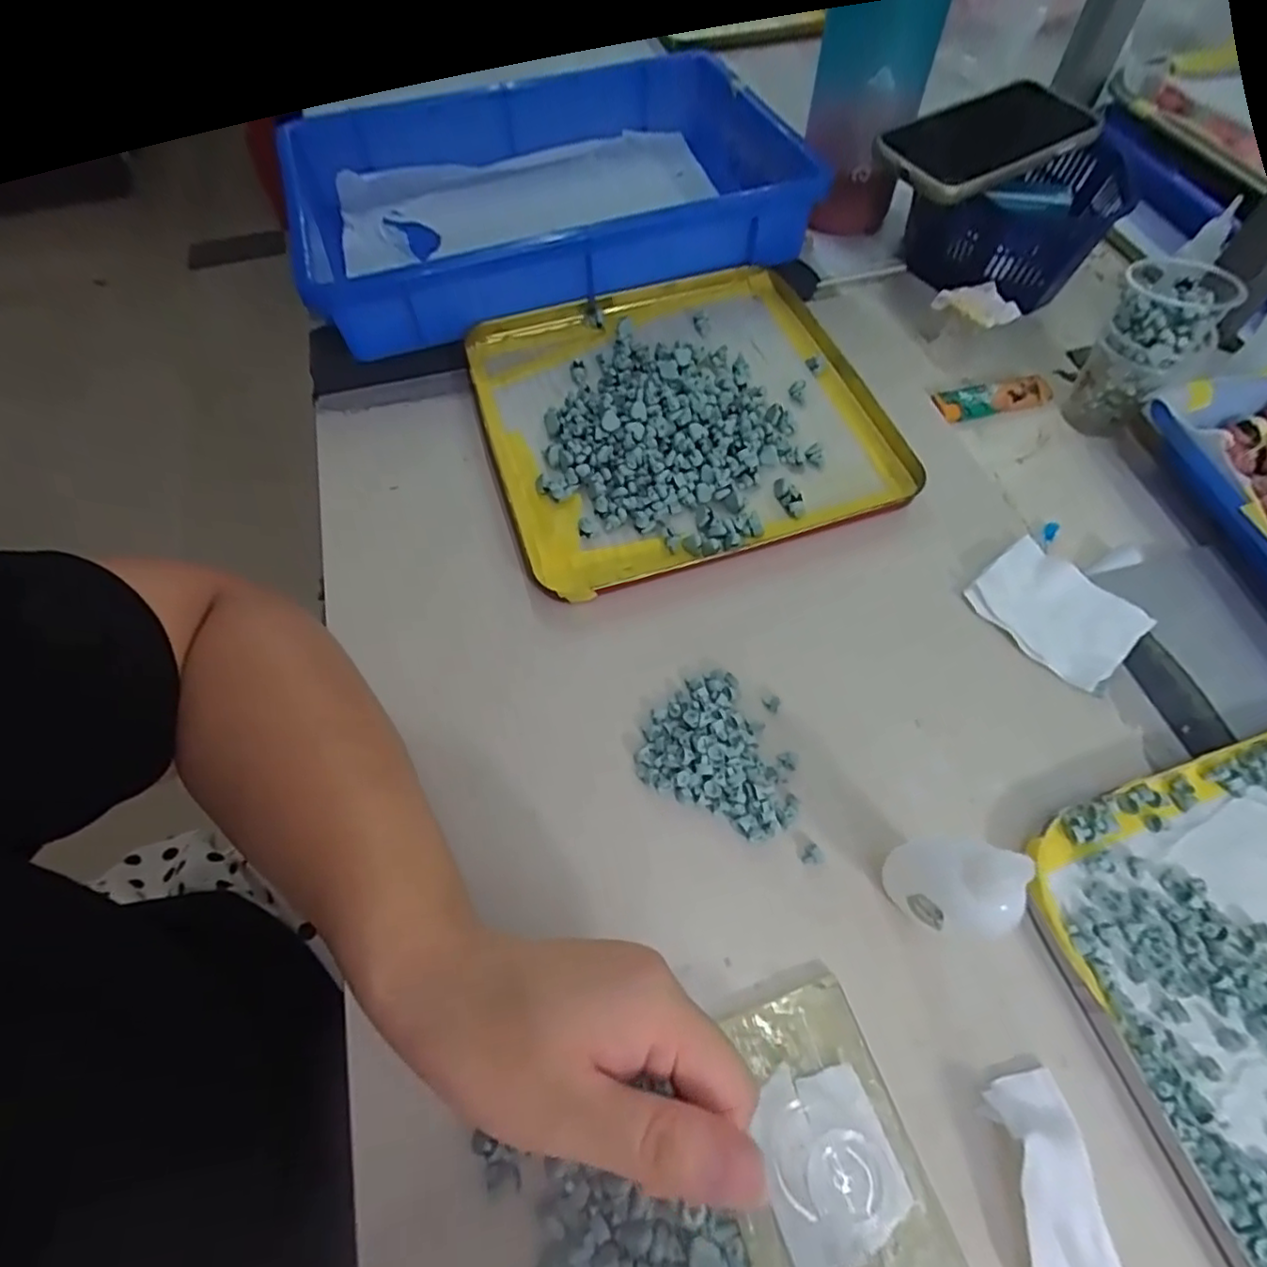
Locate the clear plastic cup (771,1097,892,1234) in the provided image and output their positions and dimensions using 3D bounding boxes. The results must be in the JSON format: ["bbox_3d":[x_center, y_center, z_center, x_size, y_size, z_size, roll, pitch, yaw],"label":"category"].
[{"bbox_3d":[0.066,0.181,0.220,0.031,0.039,0.034,-1,61,2],"label":"clear plastic cup"}]

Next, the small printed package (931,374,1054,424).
[{"bbox_3d":[0.239,-0.156,0.431,0.077,0.006,0.023,-12,91,-3],"label":"small printed package"}]

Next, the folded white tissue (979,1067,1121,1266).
[{"bbox_3d":[0.148,0.197,0.225,0.029,0.017,0.070,-5,61,0],"label":"folded white tissue"}]

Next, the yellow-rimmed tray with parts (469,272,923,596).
[{"bbox_3d":[0.027,-0.149,0.415,0.235,0.025,0.241,-17,62,-7],"label":"yellow-rimmed tray with parts"}]

